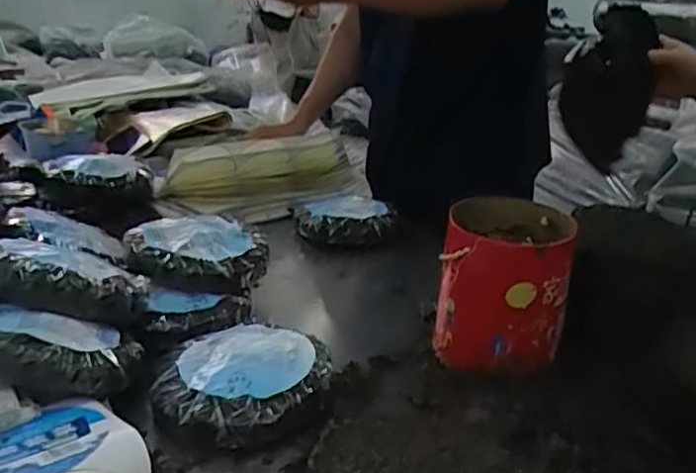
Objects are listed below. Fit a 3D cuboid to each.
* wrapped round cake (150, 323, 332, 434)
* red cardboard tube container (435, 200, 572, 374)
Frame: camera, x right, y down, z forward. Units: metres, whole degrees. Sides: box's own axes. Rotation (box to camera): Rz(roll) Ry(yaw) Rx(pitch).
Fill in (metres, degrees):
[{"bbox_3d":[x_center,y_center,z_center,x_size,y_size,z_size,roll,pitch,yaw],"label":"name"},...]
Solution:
[{"bbox_3d":[-0.116,0.161,0.765,0.184,0.056,0.174,2,22,-1],"label":"wrapped round cake"},{"bbox_3d":[0.200,0.063,0.874,0.151,0.175,0.194,8,22,14],"label":"red cardboard tube container"}]

